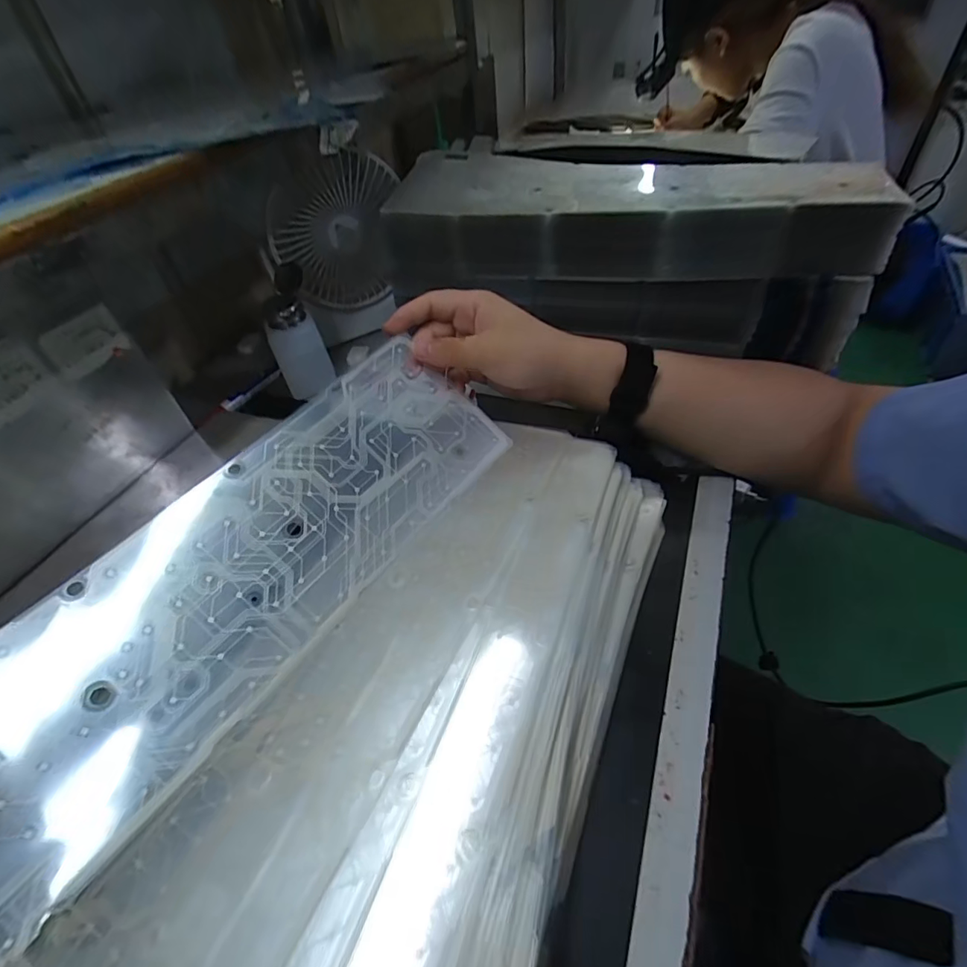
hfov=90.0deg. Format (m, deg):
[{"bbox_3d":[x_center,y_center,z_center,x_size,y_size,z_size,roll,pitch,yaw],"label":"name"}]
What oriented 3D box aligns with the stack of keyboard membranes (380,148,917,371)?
[{"bbox_3d":[0.118,-0.236,0.470,0.433,0.122,0.151,11,50,18],"label":"stack of keyboard membranes"}]

